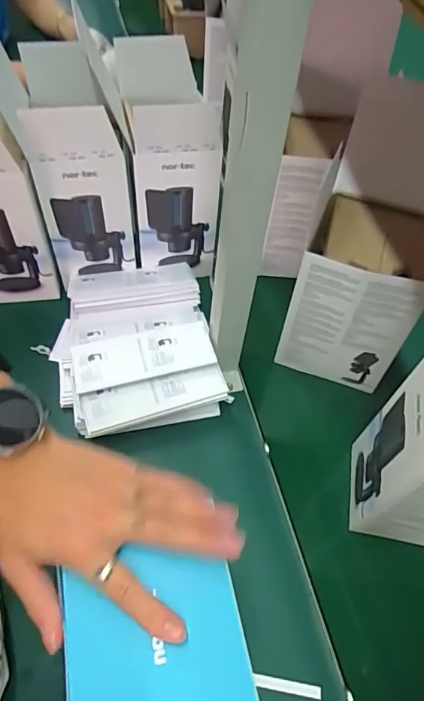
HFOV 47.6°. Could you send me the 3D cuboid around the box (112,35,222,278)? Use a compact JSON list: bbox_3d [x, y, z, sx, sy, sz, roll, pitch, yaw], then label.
[{"bbox_3d":[-0.063,-0.270,0.698,0.111,0.274,0.169,-9,57,-9],"label":"box"}]

